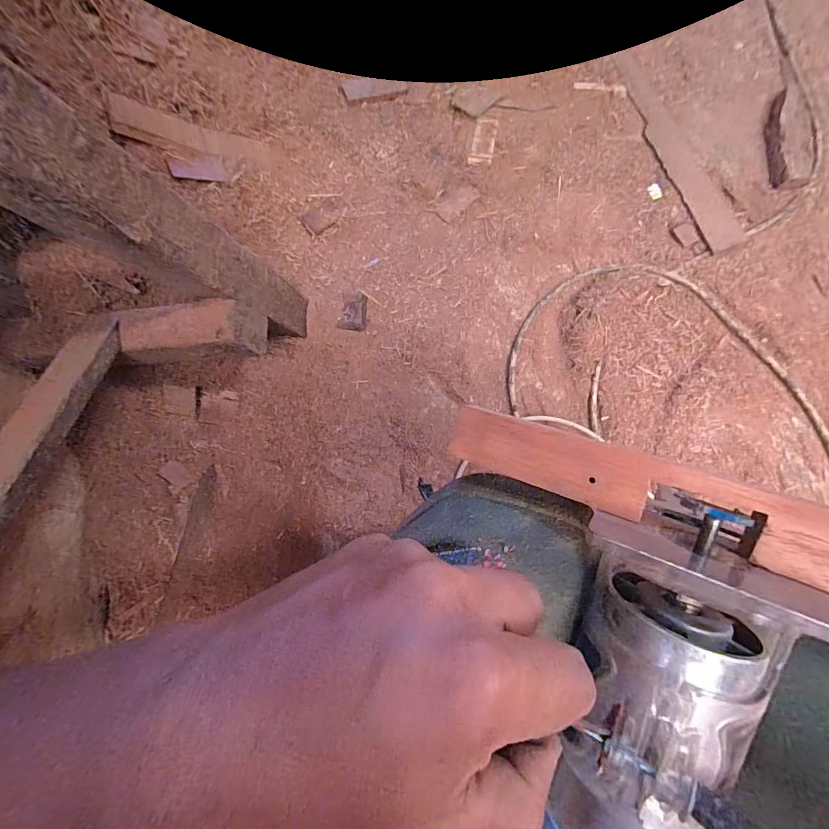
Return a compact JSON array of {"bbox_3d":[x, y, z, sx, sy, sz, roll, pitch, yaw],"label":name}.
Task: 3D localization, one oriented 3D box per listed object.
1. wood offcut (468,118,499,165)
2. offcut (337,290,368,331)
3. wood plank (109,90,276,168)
[{"bbox_3d":[0.112,-0.441,0.671,0.035,0.005,0.084,10,80,7],"label":"wood offcut"},{"bbox_3d":[-0.087,-0.149,0.607,0.036,0.022,0.057,7,80,6],"label":"offcut"},{"bbox_3d":[-0.280,-0.363,0.547,0.199,0.021,0.038,-16,77,-45],"label":"wood plank"}]

